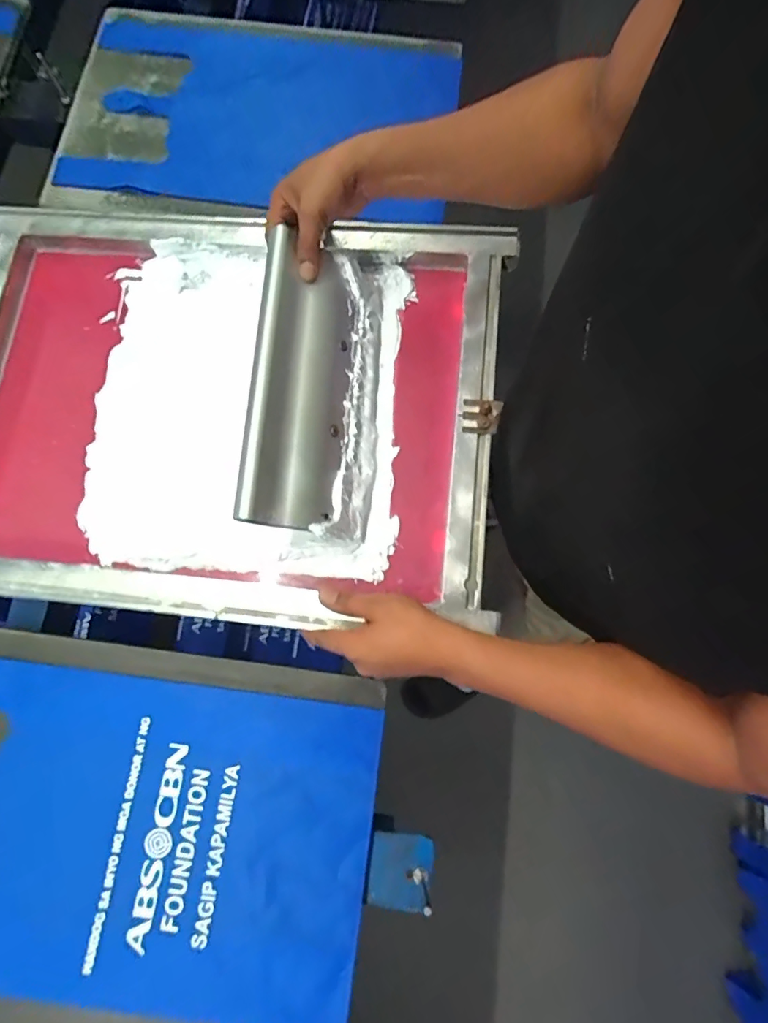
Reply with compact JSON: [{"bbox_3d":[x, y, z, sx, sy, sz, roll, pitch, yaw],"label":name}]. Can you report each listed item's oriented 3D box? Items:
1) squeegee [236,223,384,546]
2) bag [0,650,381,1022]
[{"bbox_3d":[-0.066,-0.133,0.490,0.155,0.038,0.314,16,74,-40],"label":"squeegee"},{"bbox_3d":[-0.304,0.357,0.526,0.561,0.012,0.351,5,76,0],"label":"bag"}]

